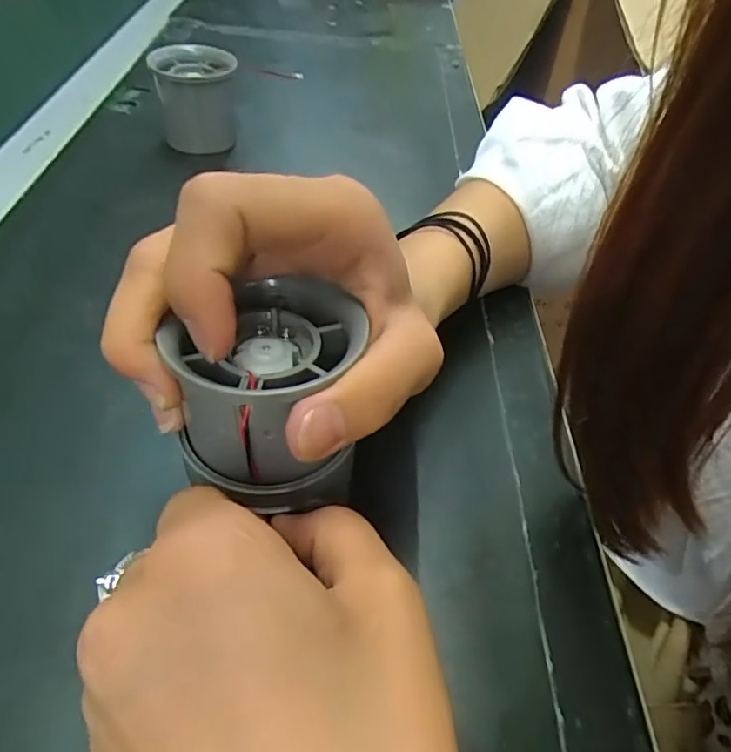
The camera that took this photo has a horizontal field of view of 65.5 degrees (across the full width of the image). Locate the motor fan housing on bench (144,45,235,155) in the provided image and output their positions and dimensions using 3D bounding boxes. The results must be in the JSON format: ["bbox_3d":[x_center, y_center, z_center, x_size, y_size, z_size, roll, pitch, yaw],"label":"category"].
[{"bbox_3d":[-0.115,-0.188,0.388,0.053,0.054,0.052,-16,52,-19],"label":"motor fan housing on bench"}]

